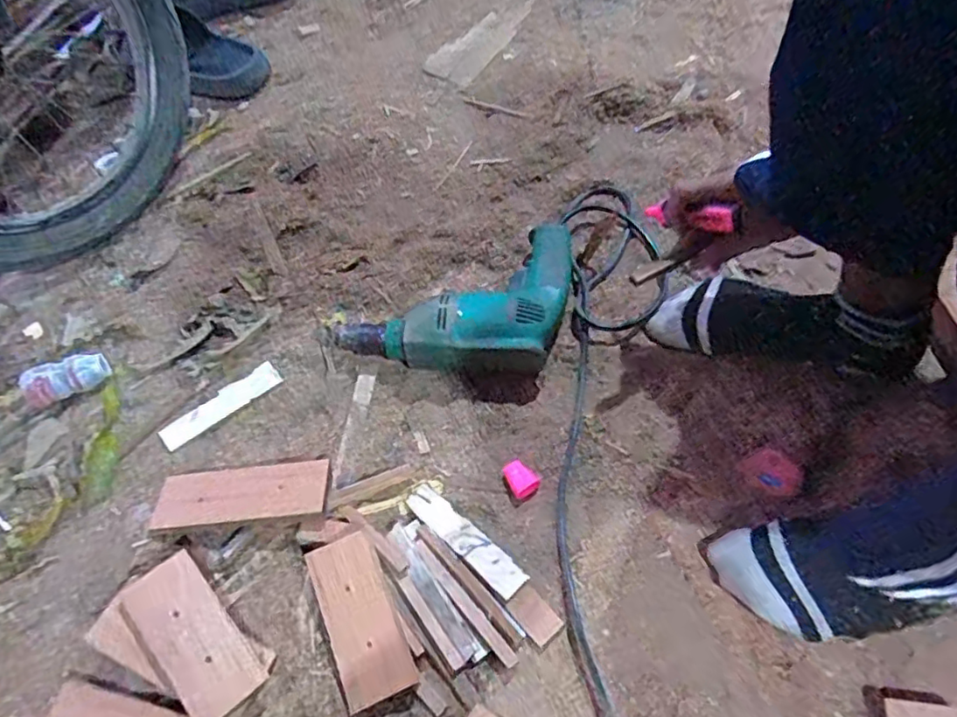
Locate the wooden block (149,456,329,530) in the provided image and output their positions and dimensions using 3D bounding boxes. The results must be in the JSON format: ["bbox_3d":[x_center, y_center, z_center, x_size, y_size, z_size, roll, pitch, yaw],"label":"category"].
[{"bbox_3d":[-0.210,0.118,0.546,0.151,0.008,0.053,-8,50,4],"label":"wooden block"}]

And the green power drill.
[{"bbox_3d":[0.001,-0.045,0.635,0.278,0.052,0.140,-27,61,-12],"label":"green power drill"}]

